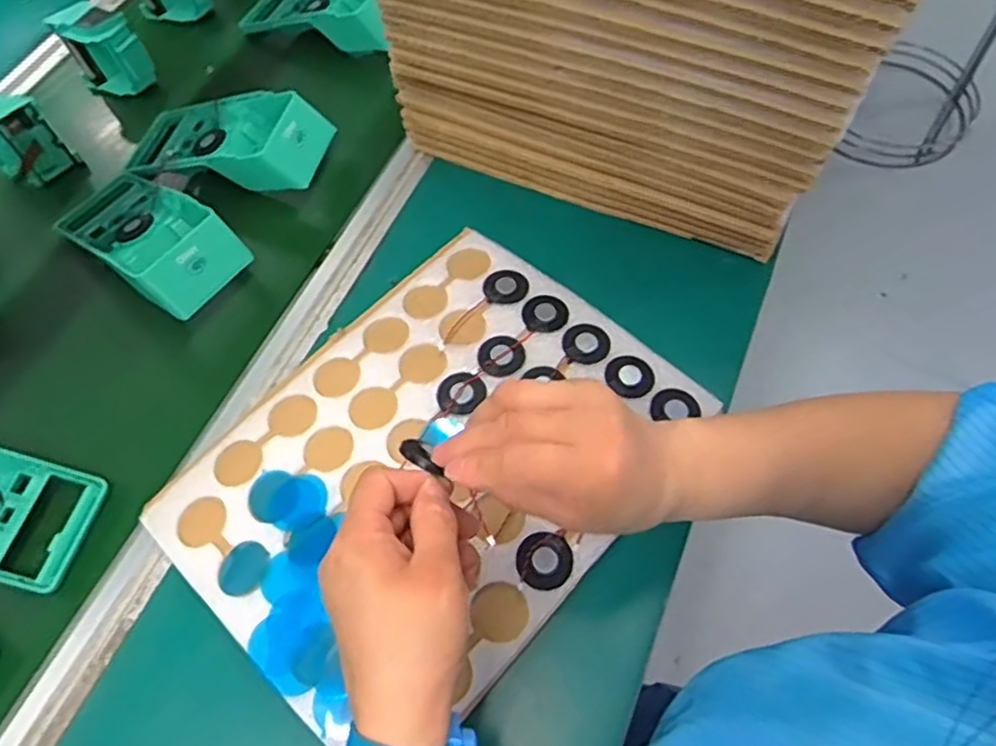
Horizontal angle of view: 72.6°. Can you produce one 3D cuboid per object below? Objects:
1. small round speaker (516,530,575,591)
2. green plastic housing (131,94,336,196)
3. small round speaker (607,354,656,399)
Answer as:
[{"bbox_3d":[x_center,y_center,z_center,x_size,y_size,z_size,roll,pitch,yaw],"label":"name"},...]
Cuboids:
[{"bbox_3d":[0.029,0.117,0.421,0.034,0.004,0.034,0,77,1],"label":"small round speaker"},{"bbox_3d":[-0.242,-0.206,0.601,0.180,0.056,0.086,8,58,9],"label":"green plastic housing"},{"bbox_3d":[0.094,0.001,0.480,0.030,0.009,0.033,-2,57,3],"label":"small round speaker"}]

